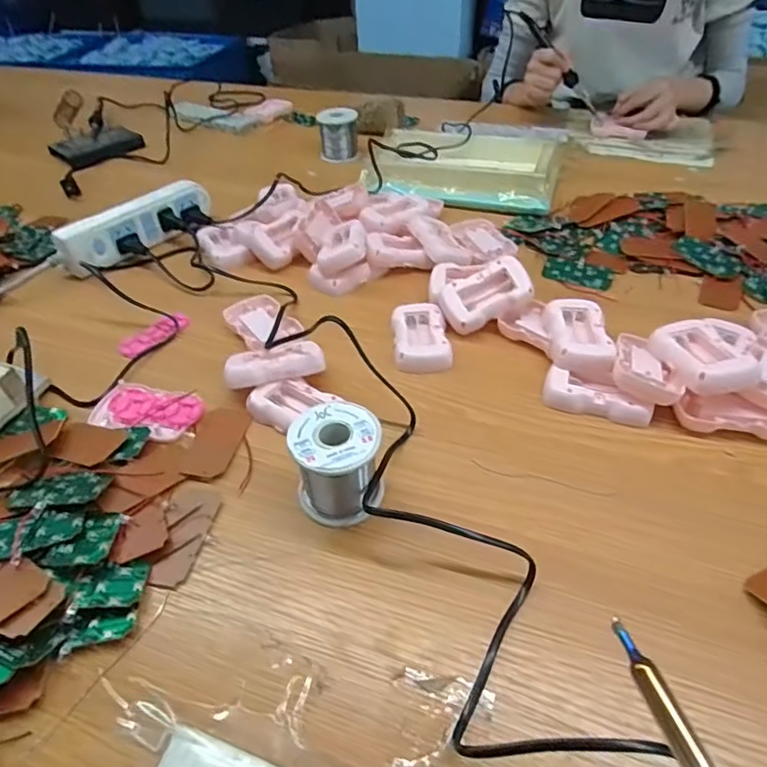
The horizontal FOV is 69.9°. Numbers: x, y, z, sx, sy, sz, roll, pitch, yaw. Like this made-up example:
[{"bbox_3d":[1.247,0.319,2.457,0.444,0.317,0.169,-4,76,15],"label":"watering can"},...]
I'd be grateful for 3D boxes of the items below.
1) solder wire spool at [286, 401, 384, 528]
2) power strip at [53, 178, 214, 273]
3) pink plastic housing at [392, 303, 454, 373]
[{"bbox_3d":[-0.032,0.058,0.386,0.060,0.065,0.062,-2,44,1],"label":"solder wire spool"},{"bbox_3d":[-0.295,-0.195,0.661,0.029,0.049,0.188,25,51,26],"label":"power strip"},{"bbox_3d":[0.036,-0.044,0.524,0.052,0.020,0.082,-3,44,0],"label":"pink plastic housing"}]

